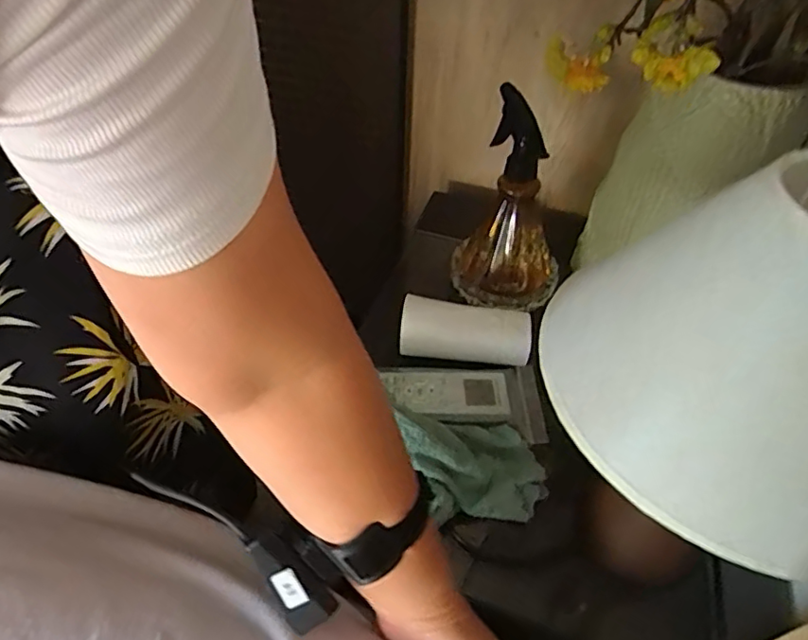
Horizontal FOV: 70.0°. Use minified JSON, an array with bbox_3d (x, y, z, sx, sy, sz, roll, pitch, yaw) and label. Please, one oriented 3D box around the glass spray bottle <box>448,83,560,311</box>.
[{"bbox_3d":[0.107,-0.112,0.578,0.115,0.186,0.101,8,47,6],"label":"glass spray bottle"}]

